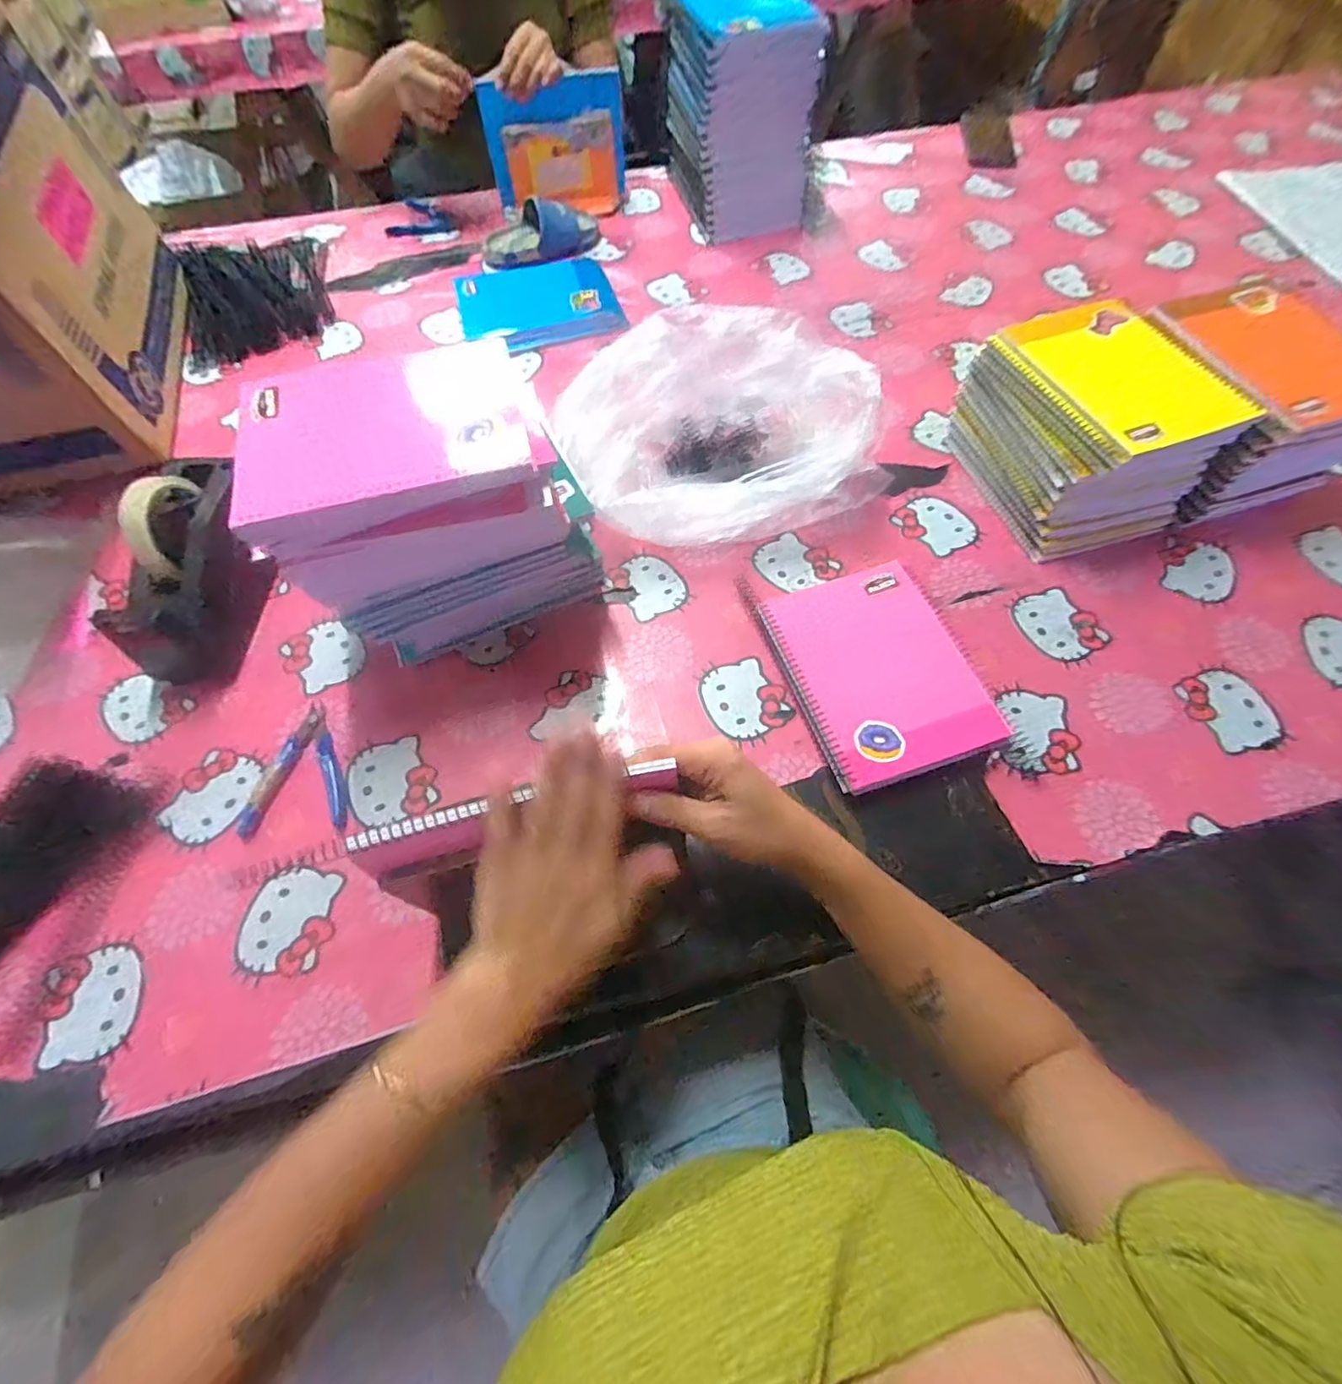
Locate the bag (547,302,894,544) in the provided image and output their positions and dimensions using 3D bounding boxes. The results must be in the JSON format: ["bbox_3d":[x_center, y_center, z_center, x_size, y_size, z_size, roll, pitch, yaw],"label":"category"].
[{"bbox_3d":[0.047,-0.265,0.619,0.297,0.131,0.208,-12,64,-6],"label":"bag"}]

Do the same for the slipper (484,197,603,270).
[{"bbox_3d":[-0.189,-0.669,0.884,0.171,0.052,0.076,-7,64,-4],"label":"slipper"}]

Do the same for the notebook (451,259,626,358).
[{"bbox_3d":[-0.177,-0.524,0.819,0.207,0.024,0.141,-15,65,-8],"label":"notebook"}]

